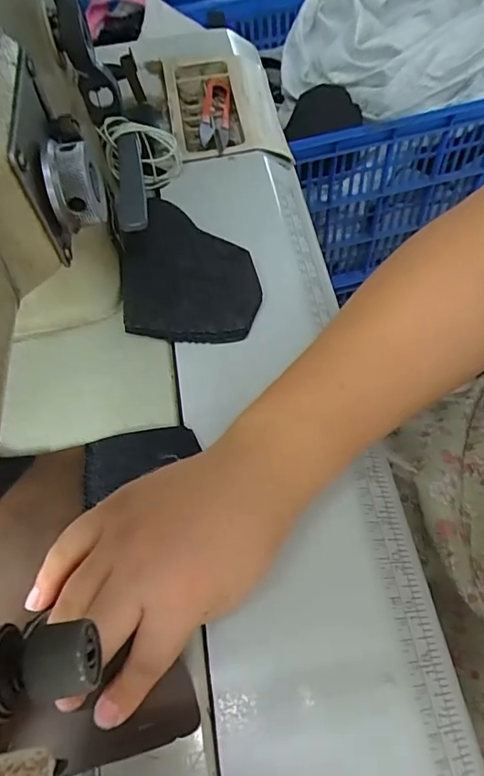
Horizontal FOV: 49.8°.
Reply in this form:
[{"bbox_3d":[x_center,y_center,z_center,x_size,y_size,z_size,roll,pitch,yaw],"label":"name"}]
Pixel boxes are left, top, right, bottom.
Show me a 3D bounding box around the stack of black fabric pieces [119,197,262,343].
[{"bbox_3d":[-0.039,-0.091,0.372,0.092,0.017,0.128,-8,60,-1],"label":"stack of black fabric pieces"}]

